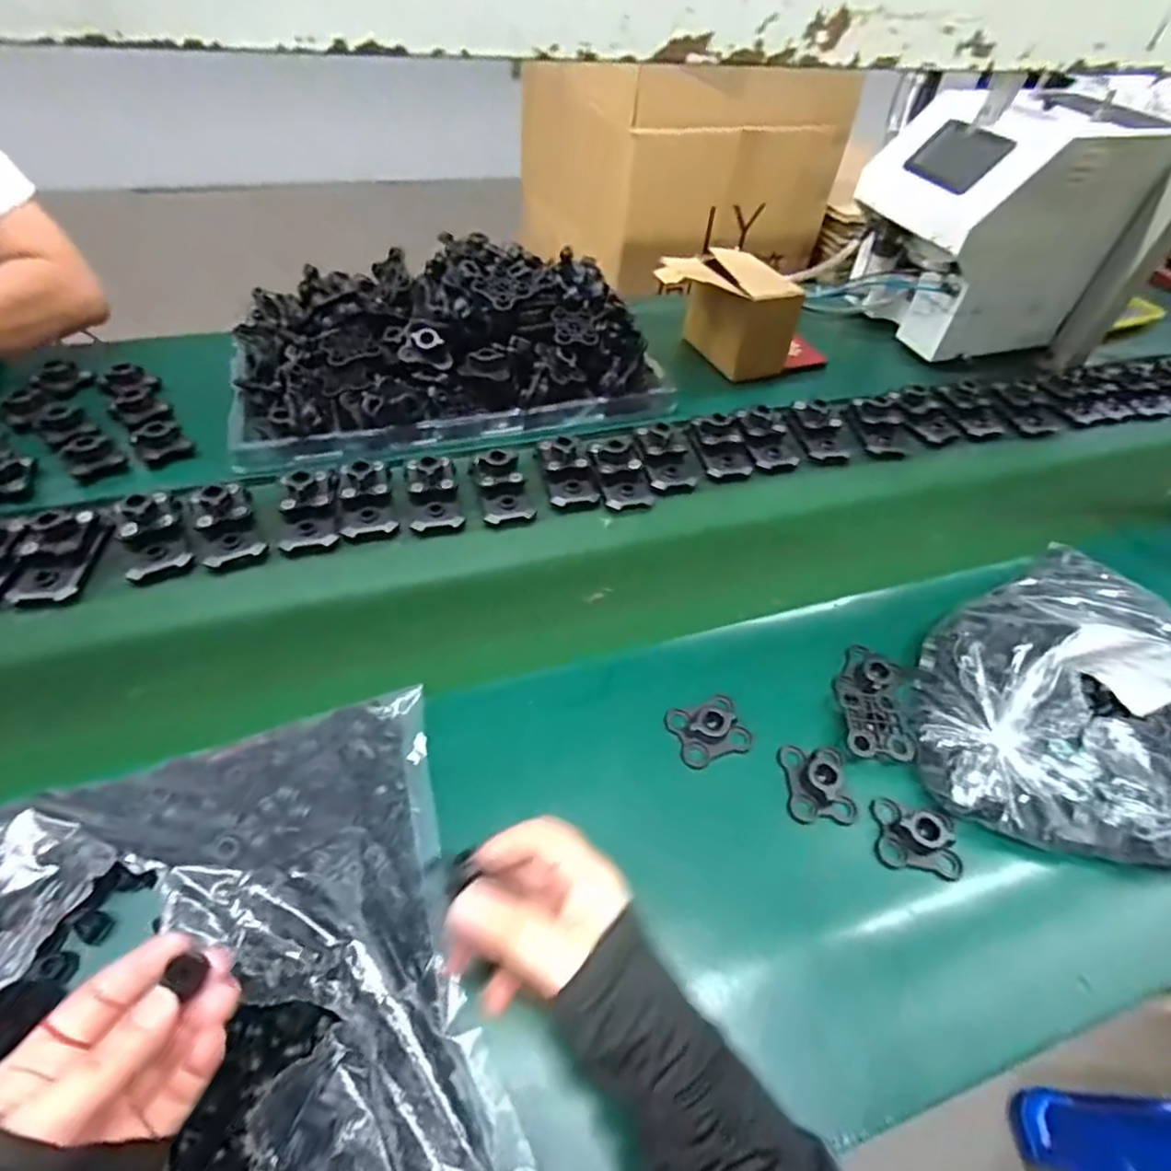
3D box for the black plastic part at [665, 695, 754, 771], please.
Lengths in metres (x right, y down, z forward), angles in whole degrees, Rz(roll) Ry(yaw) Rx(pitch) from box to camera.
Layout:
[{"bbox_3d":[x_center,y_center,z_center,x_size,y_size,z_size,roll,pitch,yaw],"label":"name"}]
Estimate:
[{"bbox_3d":[0.100,0.112,0.498,0.058,0.027,0.049,-13,52,-16],"label":"black plastic part"}]

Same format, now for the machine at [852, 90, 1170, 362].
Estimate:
[{"bbox_3d":[0.549,-0.498,0.870,0.280,0.279,0.213,-9,52,-14],"label":"machine"}]

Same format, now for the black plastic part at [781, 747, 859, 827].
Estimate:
[{"bbox_3d":[0.179,0.148,0.476,0.049,0.024,0.056,5,50,-2],"label":"black plastic part"}]

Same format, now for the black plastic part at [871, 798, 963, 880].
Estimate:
[{"bbox_3d":[0.244,0.183,0.458,0.057,0.028,0.048,10,50,3],"label":"black plastic part"}]

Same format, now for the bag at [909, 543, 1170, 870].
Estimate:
[{"bbox_3d":[0.405,0.098,0.486,0.294,0.104,0.251,-22,55,-22],"label":"bag"}]

